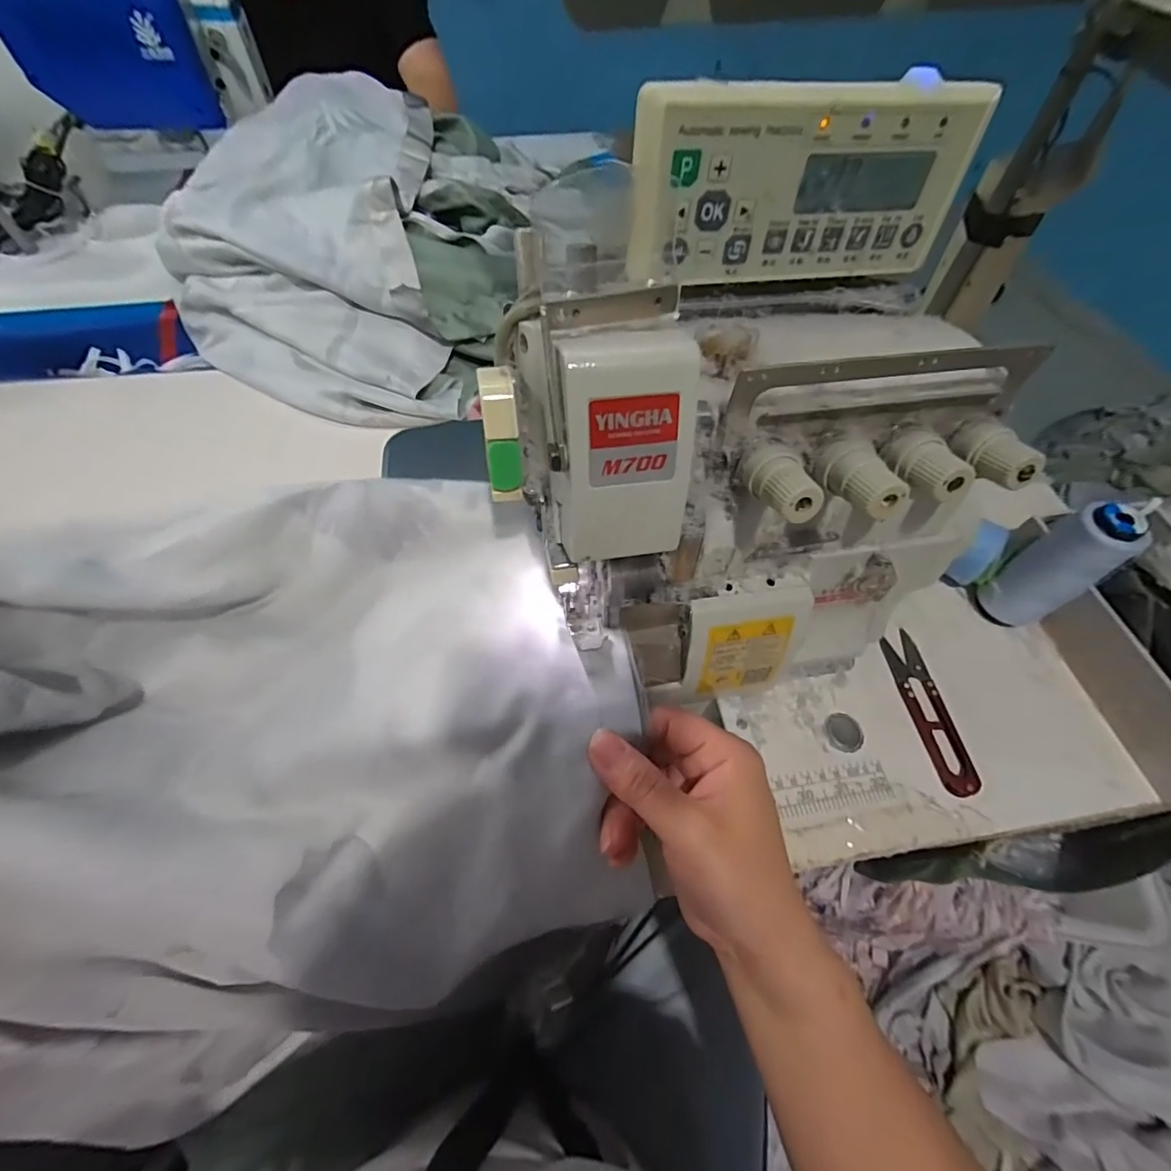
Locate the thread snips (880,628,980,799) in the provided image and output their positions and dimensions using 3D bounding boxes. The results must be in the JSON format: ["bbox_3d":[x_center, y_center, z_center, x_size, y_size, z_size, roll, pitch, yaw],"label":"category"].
[{"bbox_3d":[0.240,0.085,0.361,0.026,0.009,0.116,-2,59,-3],"label":"thread snips"}]

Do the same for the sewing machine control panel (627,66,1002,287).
[{"bbox_3d":[0.094,-0.173,0.224,0.149,0.066,0.019,-9,59,-7],"label":"sewing machine control panel"}]

